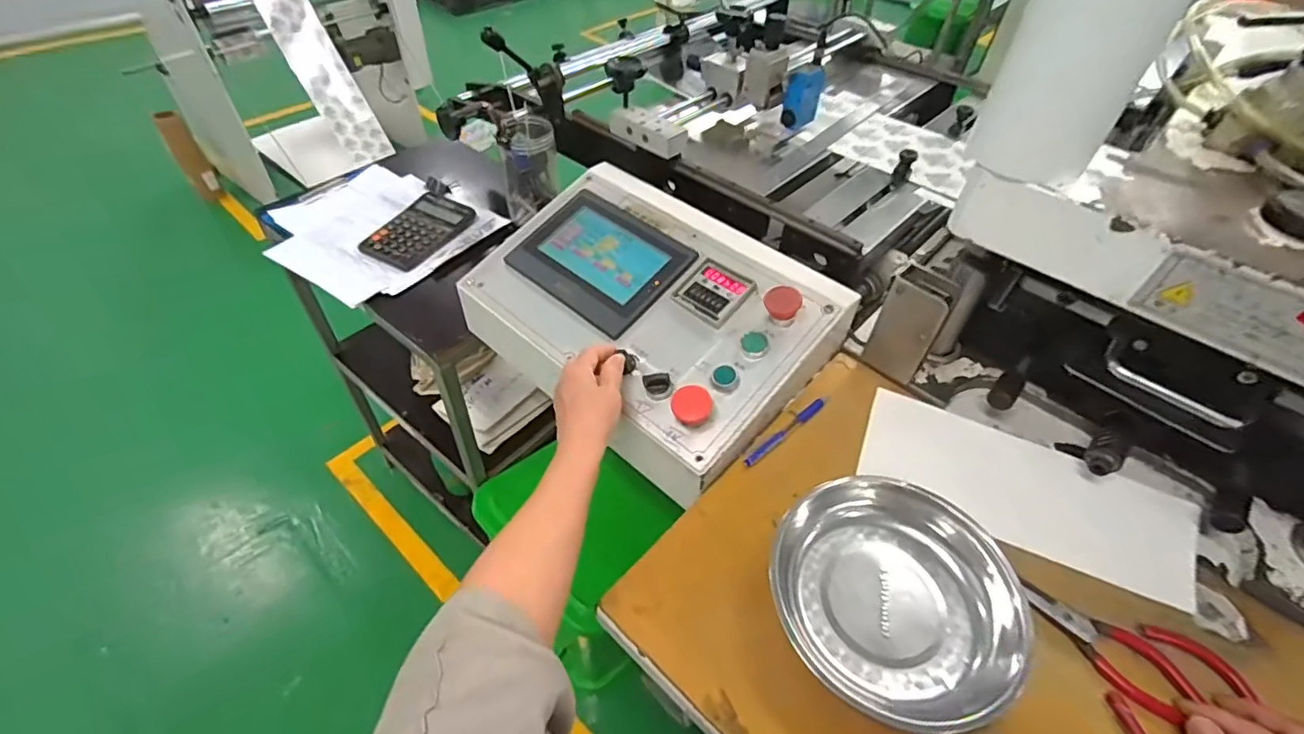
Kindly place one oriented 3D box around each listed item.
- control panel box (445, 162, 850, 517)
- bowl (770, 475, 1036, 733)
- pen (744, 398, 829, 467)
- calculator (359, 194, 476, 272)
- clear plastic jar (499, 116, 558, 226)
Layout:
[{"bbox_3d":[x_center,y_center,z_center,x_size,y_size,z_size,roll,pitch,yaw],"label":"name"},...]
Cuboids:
[{"bbox_3d":[-0.014,-0.065,0.716,0.421,0.140,0.302,34,72,26],"label":"control panel box"},{"bbox_3d":[0.203,0.183,0.471,0.191,0.056,0.189,2,49,-2],"label":"bowl"},{"bbox_3d":[0.142,0.067,0.605,0.123,0.011,0.010,-32,57,-27],"label":"pen"},{"bbox_3d":[-0.390,-0.229,0.957,0.117,0.021,0.166,23,52,16],"label":"calculator"},{"bbox_3d":[-0.204,-0.332,0.962,0.086,0.147,0.078,-6,49,-8],"label":"clear plastic jar"}]

